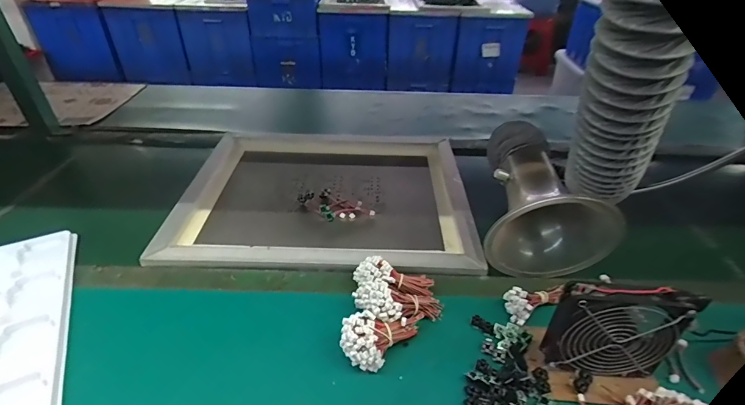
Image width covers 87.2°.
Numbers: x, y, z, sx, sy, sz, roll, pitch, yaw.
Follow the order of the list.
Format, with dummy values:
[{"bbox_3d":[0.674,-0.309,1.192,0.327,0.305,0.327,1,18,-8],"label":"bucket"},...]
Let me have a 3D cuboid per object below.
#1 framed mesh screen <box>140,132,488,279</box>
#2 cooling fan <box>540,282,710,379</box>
[{"bbox_3d":[-0.084,-0.032,0.784,0.507,0.039,0.471,3,35,1],"label":"framed mesh screen"},{"bbox_3d":[0.263,0.143,0.431,0.130,0.125,0.030,6,35,6],"label":"cooling fan"}]

